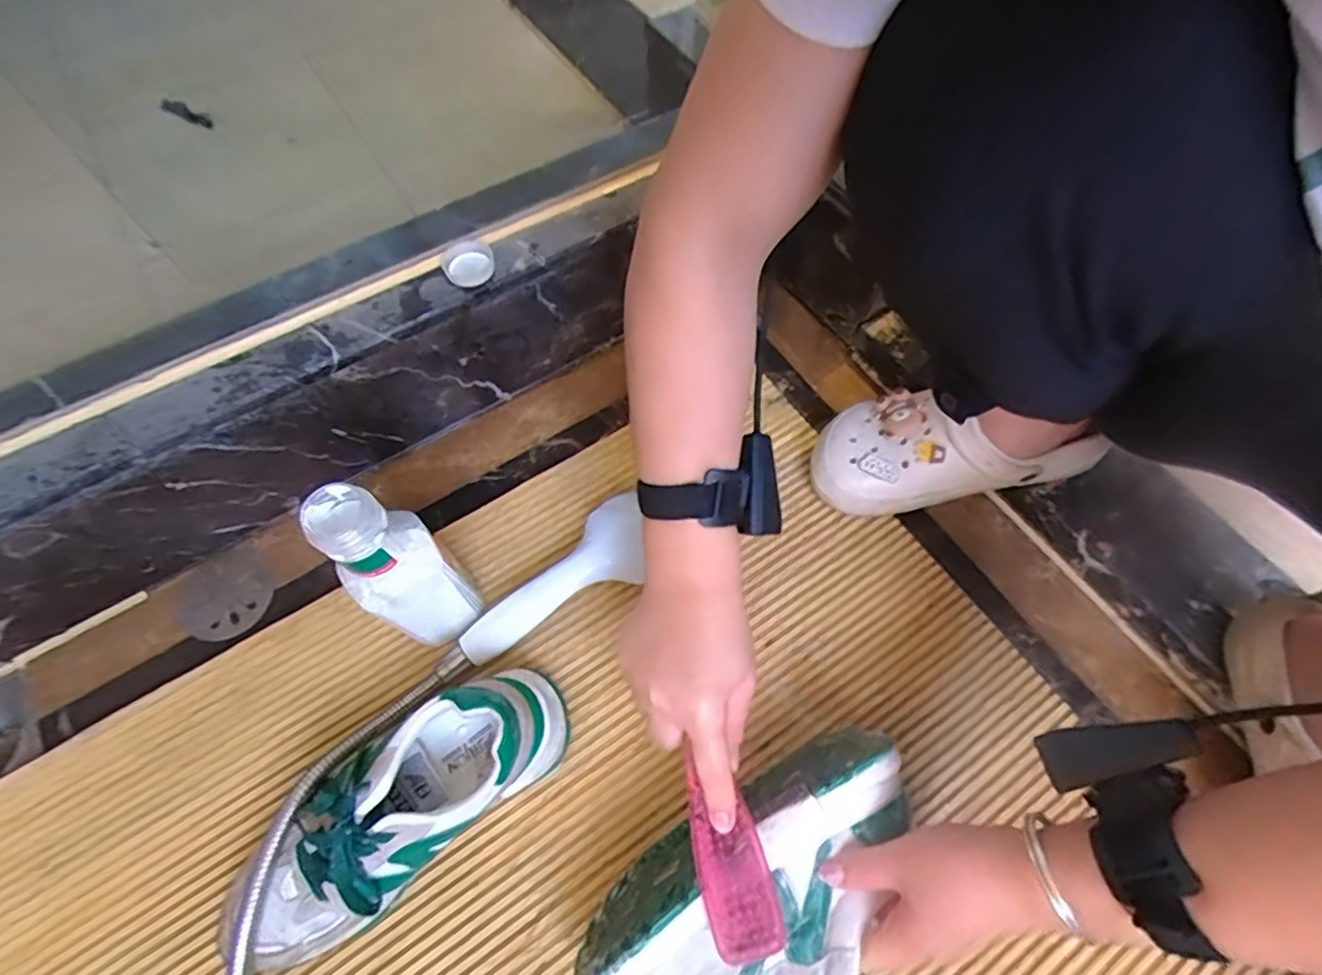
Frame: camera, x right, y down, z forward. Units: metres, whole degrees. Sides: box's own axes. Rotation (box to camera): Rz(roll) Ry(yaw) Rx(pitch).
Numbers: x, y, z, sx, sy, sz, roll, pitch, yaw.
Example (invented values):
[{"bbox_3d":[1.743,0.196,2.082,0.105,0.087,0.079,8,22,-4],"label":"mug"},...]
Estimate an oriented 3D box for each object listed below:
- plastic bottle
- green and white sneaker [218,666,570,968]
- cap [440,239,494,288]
[{"bbox_3d":[-0.179,0.062,0.437,0.057,0.208,0.049,-39,70,-17],"label":"plastic bottle"},{"bbox_3d":[-0.175,0.206,0.420,0.231,0.097,0.097,-39,70,-17],"label":"green and white sneaker"},{"bbox_3d":[-0.156,-0.182,0.506,0.040,0.012,0.043,0,64,0],"label":"cap"}]

